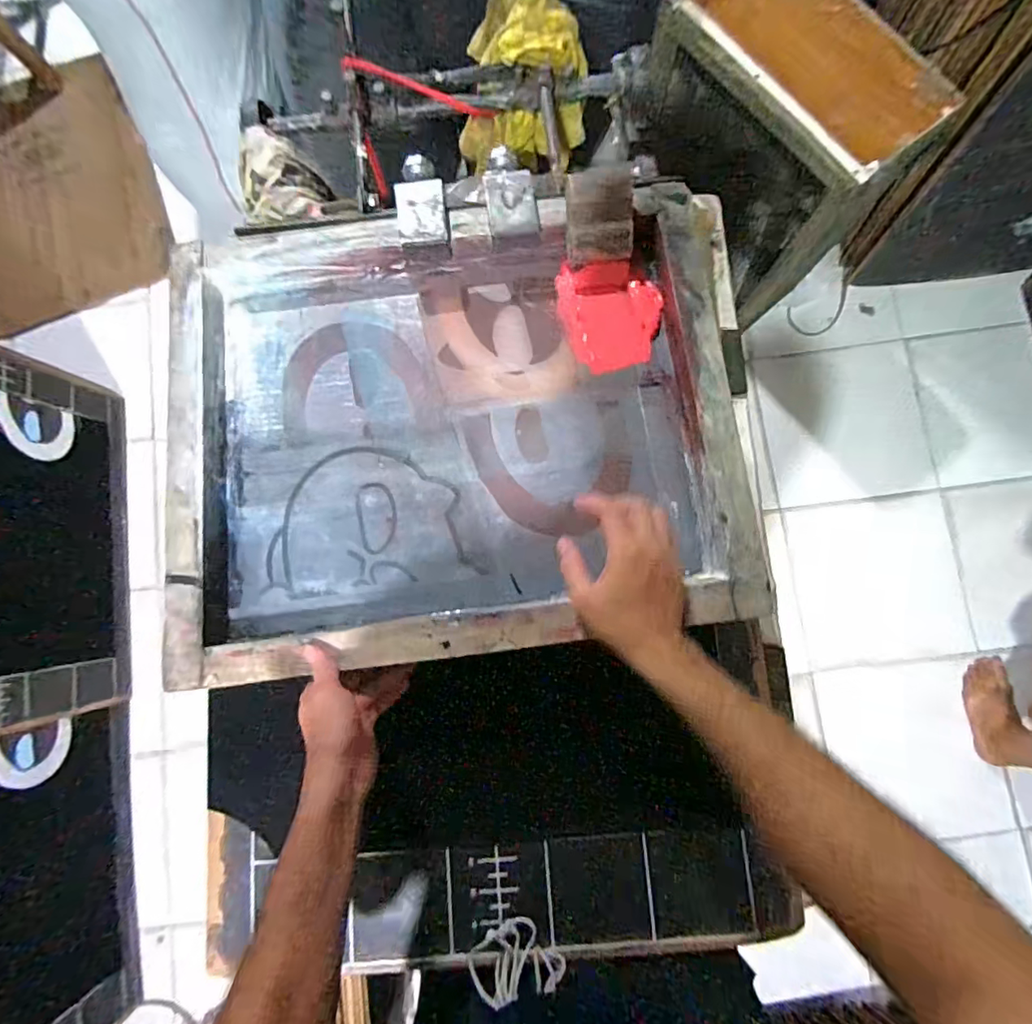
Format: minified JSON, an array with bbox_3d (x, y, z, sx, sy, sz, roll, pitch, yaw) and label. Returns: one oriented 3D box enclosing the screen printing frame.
[{"bbox_3d":[-0.059,-0.100,0.548,0.582,0.066,0.476,-5,82,2],"label":"screen printing frame"}]

